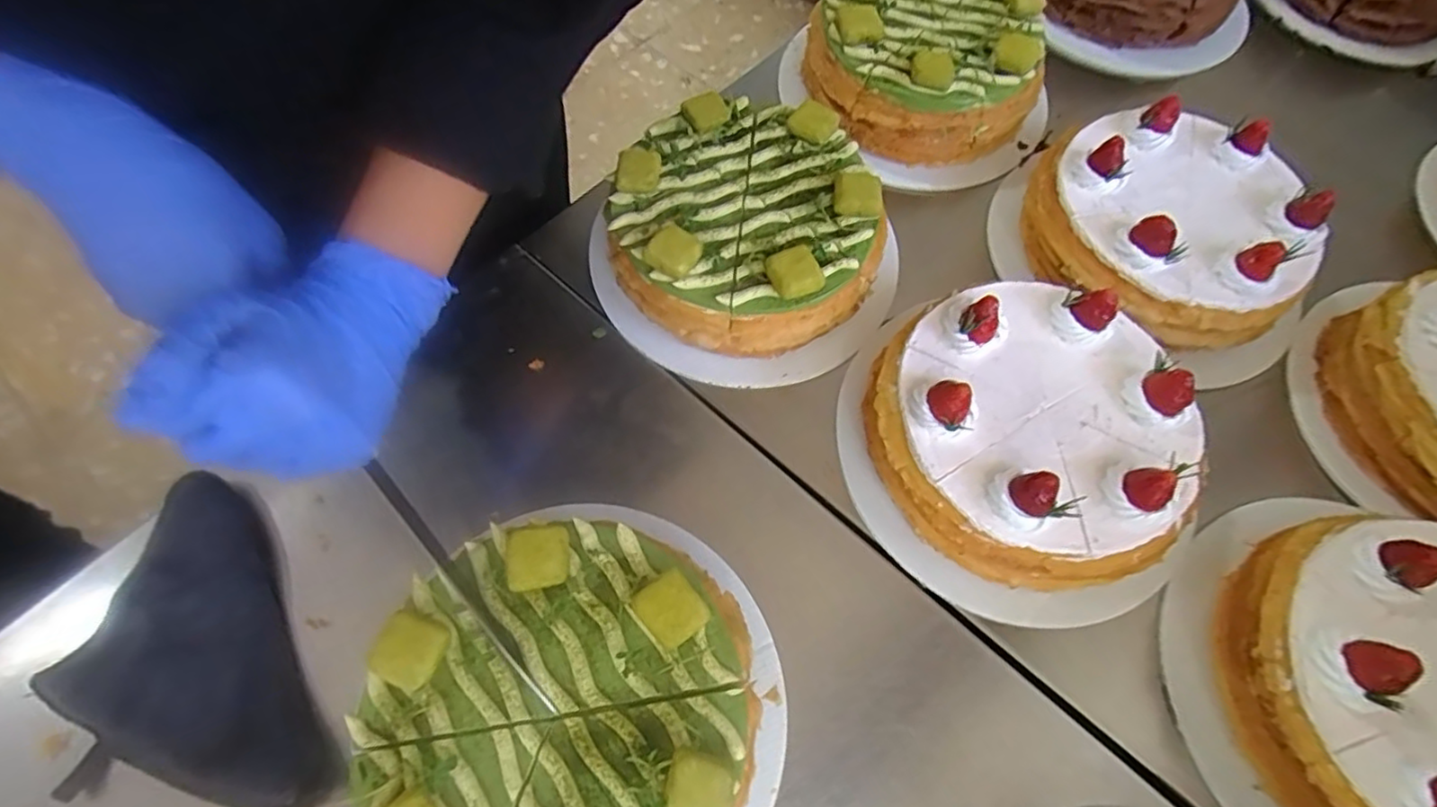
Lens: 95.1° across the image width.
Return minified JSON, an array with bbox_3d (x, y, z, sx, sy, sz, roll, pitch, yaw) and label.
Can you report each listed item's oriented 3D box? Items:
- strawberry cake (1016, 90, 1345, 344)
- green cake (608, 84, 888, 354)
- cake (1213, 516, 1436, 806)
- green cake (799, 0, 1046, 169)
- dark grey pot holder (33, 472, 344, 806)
[{"bbox_3d":[0.294,-0.121,0.440,0.163,0.077,0.162,1,65,-1],"label":"strawberry cake"},{"bbox_3d":[0.014,-0.117,0.436,0.166,0.070,0.165,1,65,-1],"label":"green cake"},{"bbox_3d":[0.339,0.143,0.315,0.155,0.077,0.164,1,65,-1],"label":"cake"},{"bbox_3d":[0.153,-0.264,0.501,0.158,0.067,0.154,1,65,-1],"label":"green cake"},{"bbox_3d":[-0.275,0.136,0.334,0.110,0.029,0.179,-28,68,-14],"label":"dark grey pot holder"}]

